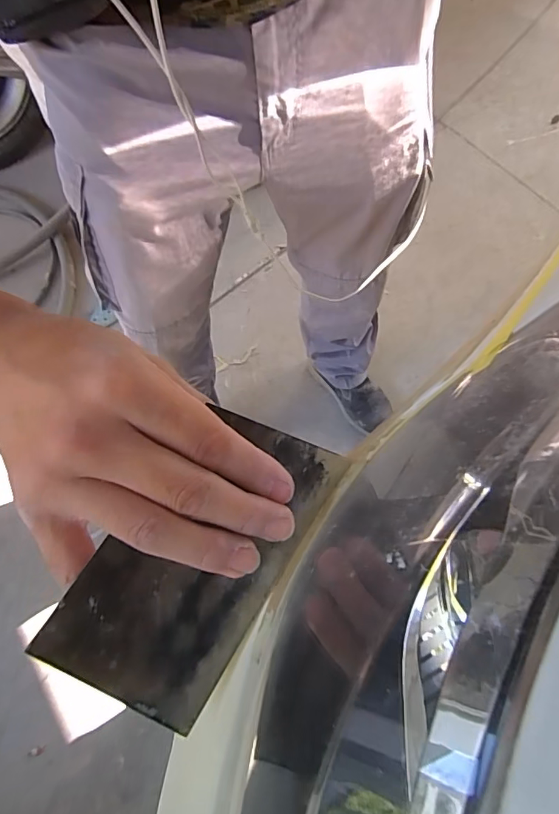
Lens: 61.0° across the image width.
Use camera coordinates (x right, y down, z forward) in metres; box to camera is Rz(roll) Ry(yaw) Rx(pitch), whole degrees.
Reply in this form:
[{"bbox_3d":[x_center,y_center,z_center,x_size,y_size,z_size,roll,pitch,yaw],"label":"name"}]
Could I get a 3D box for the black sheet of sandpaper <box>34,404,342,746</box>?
[{"bbox_3d":[-0.033,0.062,0.207,0.073,0.005,0.133,37,73,-14],"label":"black sheet of sandpaper"}]

